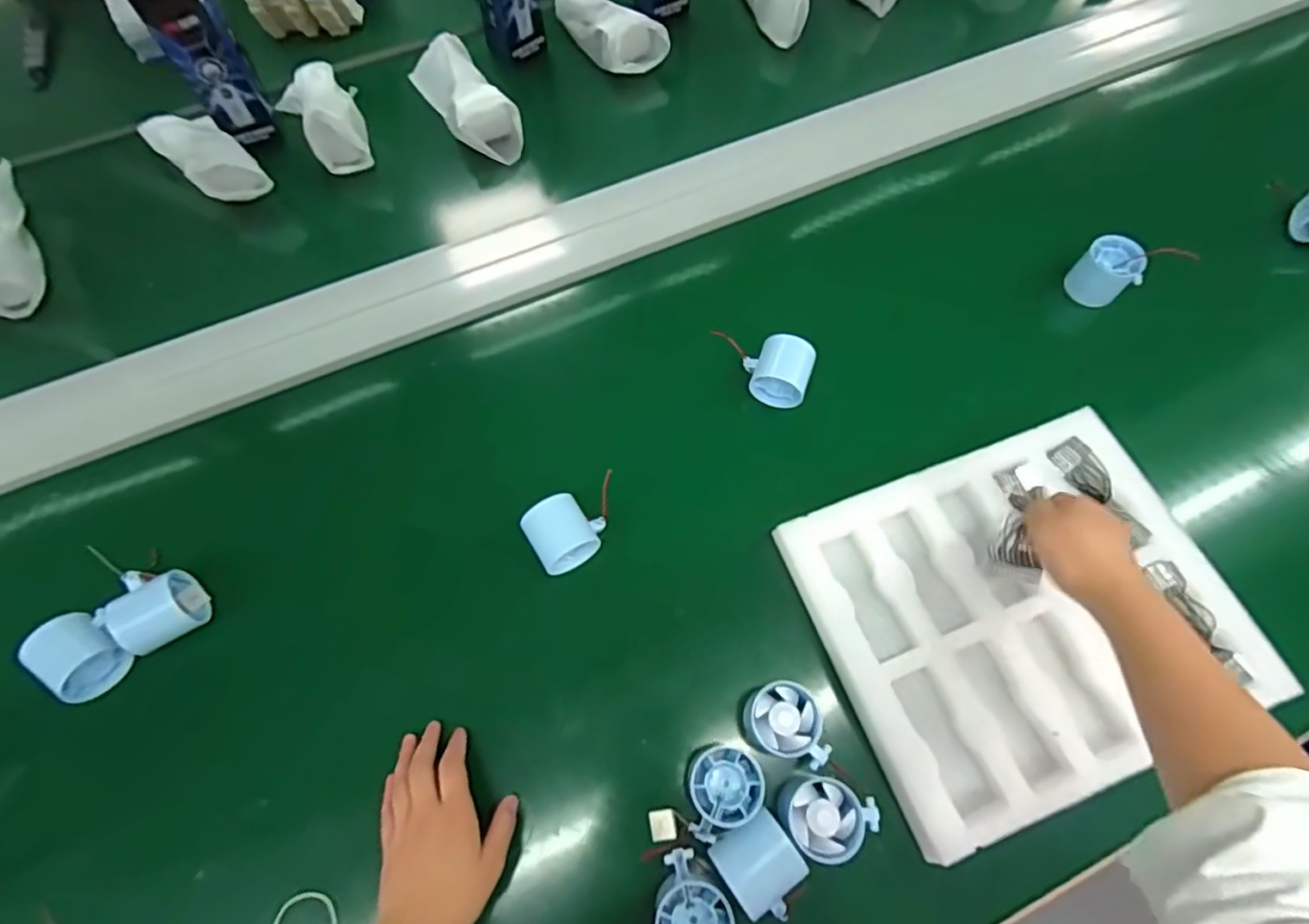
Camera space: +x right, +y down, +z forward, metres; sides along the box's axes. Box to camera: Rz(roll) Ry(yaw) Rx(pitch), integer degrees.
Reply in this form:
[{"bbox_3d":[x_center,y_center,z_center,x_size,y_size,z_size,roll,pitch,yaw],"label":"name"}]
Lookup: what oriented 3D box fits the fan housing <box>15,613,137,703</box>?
[{"bbox_3d":[-0.471,0.157,0.527,0.055,0.050,0.047,36,70,15],"label":"fan housing"}]

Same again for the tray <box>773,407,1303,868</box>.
[{"bbox_3d":[0.307,0.125,0.548,0.319,0.034,0.272,-20,67,-9],"label":"tray"}]

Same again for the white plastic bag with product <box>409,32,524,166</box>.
[{"bbox_3d":[-0.247,-0.466,0.833,0.076,0.067,0.214,-30,69,-13],"label":"white plastic bag with product"}]

